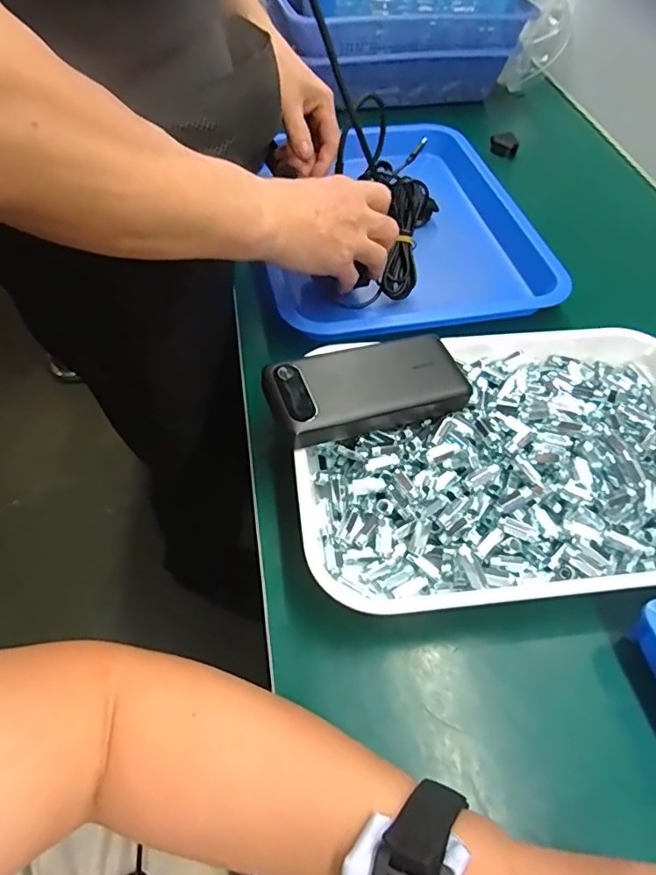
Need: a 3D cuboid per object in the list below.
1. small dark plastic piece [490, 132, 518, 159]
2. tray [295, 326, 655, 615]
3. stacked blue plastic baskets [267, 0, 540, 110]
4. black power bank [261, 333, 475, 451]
[{"bbox_3d":[0.250,-0.415,0.778,0.039,0.030,0.020,16,55,10],"label":"small dark plastic piece"},{"bbox_3d":[0.154,0.010,0.433,0.344,0.040,0.239,-4,54,-4],"label":"tray"},{"bbox_3d":[0.103,-0.651,0.855,0.346,0.154,0.272,-14,55,-11],"label":"stacked blue plastic baskets"},{"bbox_3d":[0.032,-0.038,0.430,0.151,0.030,0.068,-13,55,-11],"label":"black power bank"}]

